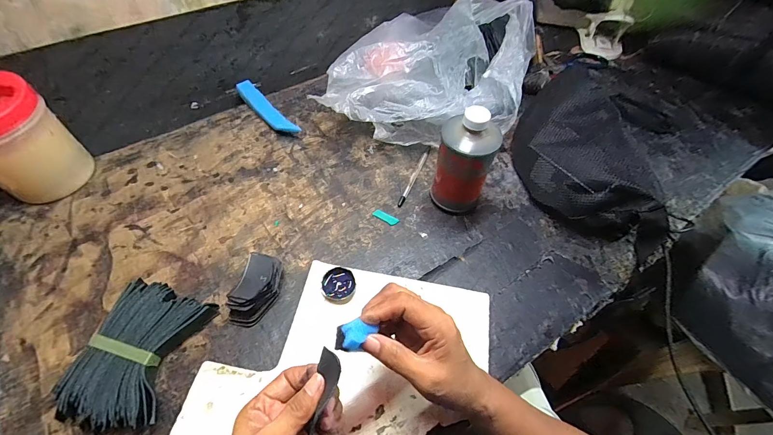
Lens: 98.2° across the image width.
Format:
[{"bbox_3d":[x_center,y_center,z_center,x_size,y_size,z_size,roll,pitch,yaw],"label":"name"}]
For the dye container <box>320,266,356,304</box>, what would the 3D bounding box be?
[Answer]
[{"bbox_3d":[-0.057,0.081,0.399,0.040,0.014,0.041,1,56,-1],"label":"dye container"}]

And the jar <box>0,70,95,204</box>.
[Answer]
[{"bbox_3d":[-0.513,-0.103,0.465,0.102,0.144,0.118,32,61,19],"label":"jar"}]

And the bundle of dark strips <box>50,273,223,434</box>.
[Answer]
[{"bbox_3d":[-0.270,0.147,0.367,0.102,0.032,0.142,10,56,6],"label":"bundle of dark strips"}]

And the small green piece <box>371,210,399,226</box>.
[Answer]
[{"bbox_3d":[-0.002,0.000,0.492,0.039,0.004,0.013,29,60,17],"label":"small green piece"}]

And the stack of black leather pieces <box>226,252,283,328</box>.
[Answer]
[{"bbox_3d":[-0.158,0.088,0.404,0.039,0.044,0.078,21,58,13],"label":"stack of black leather pieces"}]

